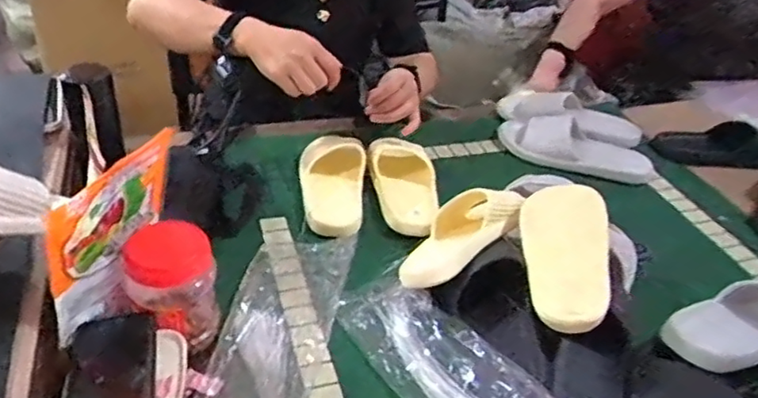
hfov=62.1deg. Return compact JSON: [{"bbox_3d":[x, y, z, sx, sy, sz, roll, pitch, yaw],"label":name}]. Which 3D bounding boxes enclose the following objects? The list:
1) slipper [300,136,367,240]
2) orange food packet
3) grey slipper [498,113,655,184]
[{"bbox_3d":[-0.069,-0.029,0.973,0.105,0.058,0.233,1,35,-9],"label":"slipper"},{"bbox_3d":[-0.271,0.036,0.653,0.033,0.157,0.182,13,35,8],"label":"orange food packet"},{"bbox_3d":[0.356,-0.101,1.140,0.271,0.061,0.113,15,35,10],"label":"grey slipper"}]

